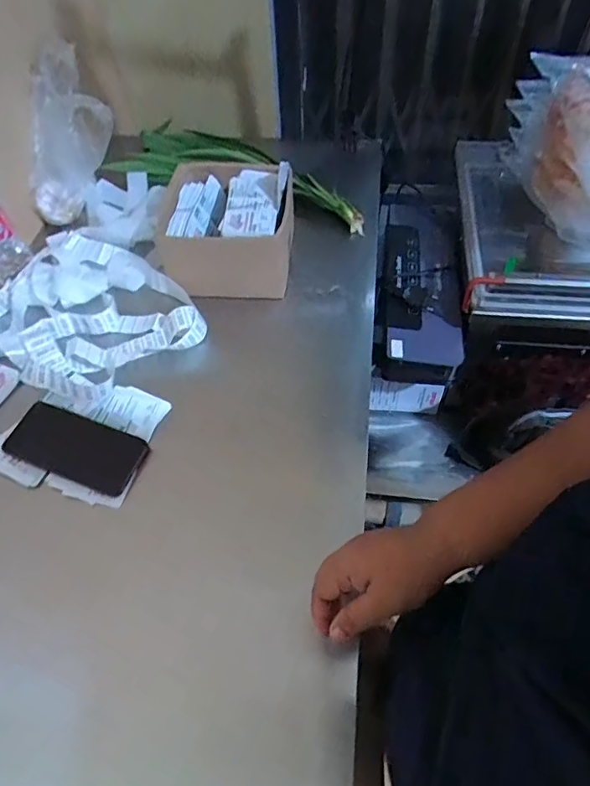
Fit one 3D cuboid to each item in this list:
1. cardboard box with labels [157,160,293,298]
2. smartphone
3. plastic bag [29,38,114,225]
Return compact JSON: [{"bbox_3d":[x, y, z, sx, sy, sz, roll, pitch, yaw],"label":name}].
[{"bbox_3d":[-0.100,-0.252,0.756,0.180,0.106,0.183,-1,55,2],"label":"cardboard box with labels"},{"bbox_3d":[-0.265,0.065,0.604,0.162,0.016,0.076,22,69,6],"label":"smartphone"},{"bbox_3d":[-0.373,-0.419,0.820,0.135,0.264,0.063,20,23,16],"label":"plastic bag"}]

